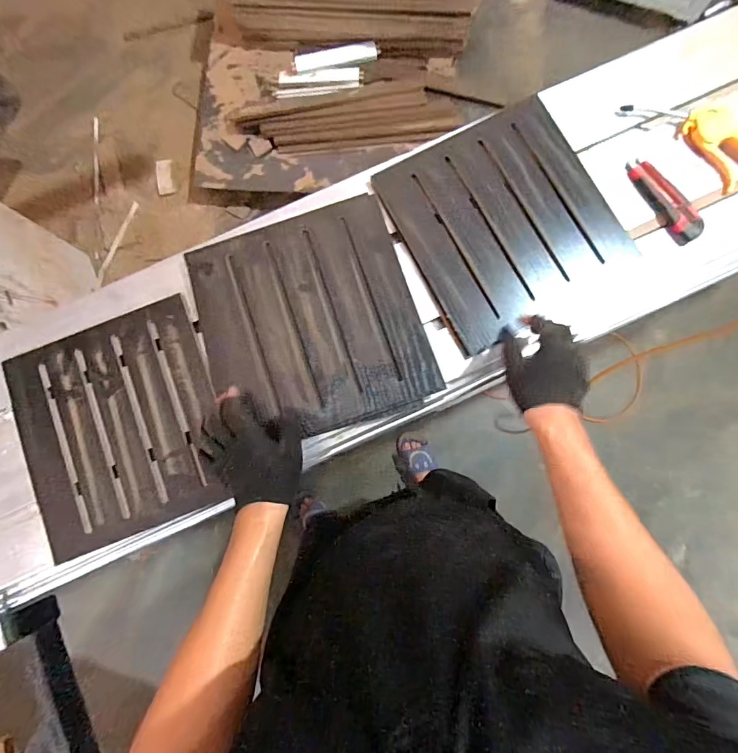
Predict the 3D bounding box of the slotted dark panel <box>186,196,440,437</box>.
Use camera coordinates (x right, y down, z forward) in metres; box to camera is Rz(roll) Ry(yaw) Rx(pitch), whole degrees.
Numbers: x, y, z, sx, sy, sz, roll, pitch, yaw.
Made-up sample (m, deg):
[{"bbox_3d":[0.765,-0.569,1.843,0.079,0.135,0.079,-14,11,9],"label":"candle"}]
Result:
[{"bbox_3d":[-0.088,-0.080,0.617,0.308,0.019,0.311,-17,80,0],"label":"slotted dark panel"}]

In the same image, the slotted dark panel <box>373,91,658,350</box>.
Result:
[{"bbox_3d":[0.209,-0.227,0.636,0.292,0.017,0.328,-26,81,-2],"label":"slotted dark panel"}]

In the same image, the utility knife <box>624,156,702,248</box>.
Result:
[{"bbox_3d":[0.446,-0.268,0.634,0.044,0.015,0.148,-28,81,-2],"label":"utility knife"}]

